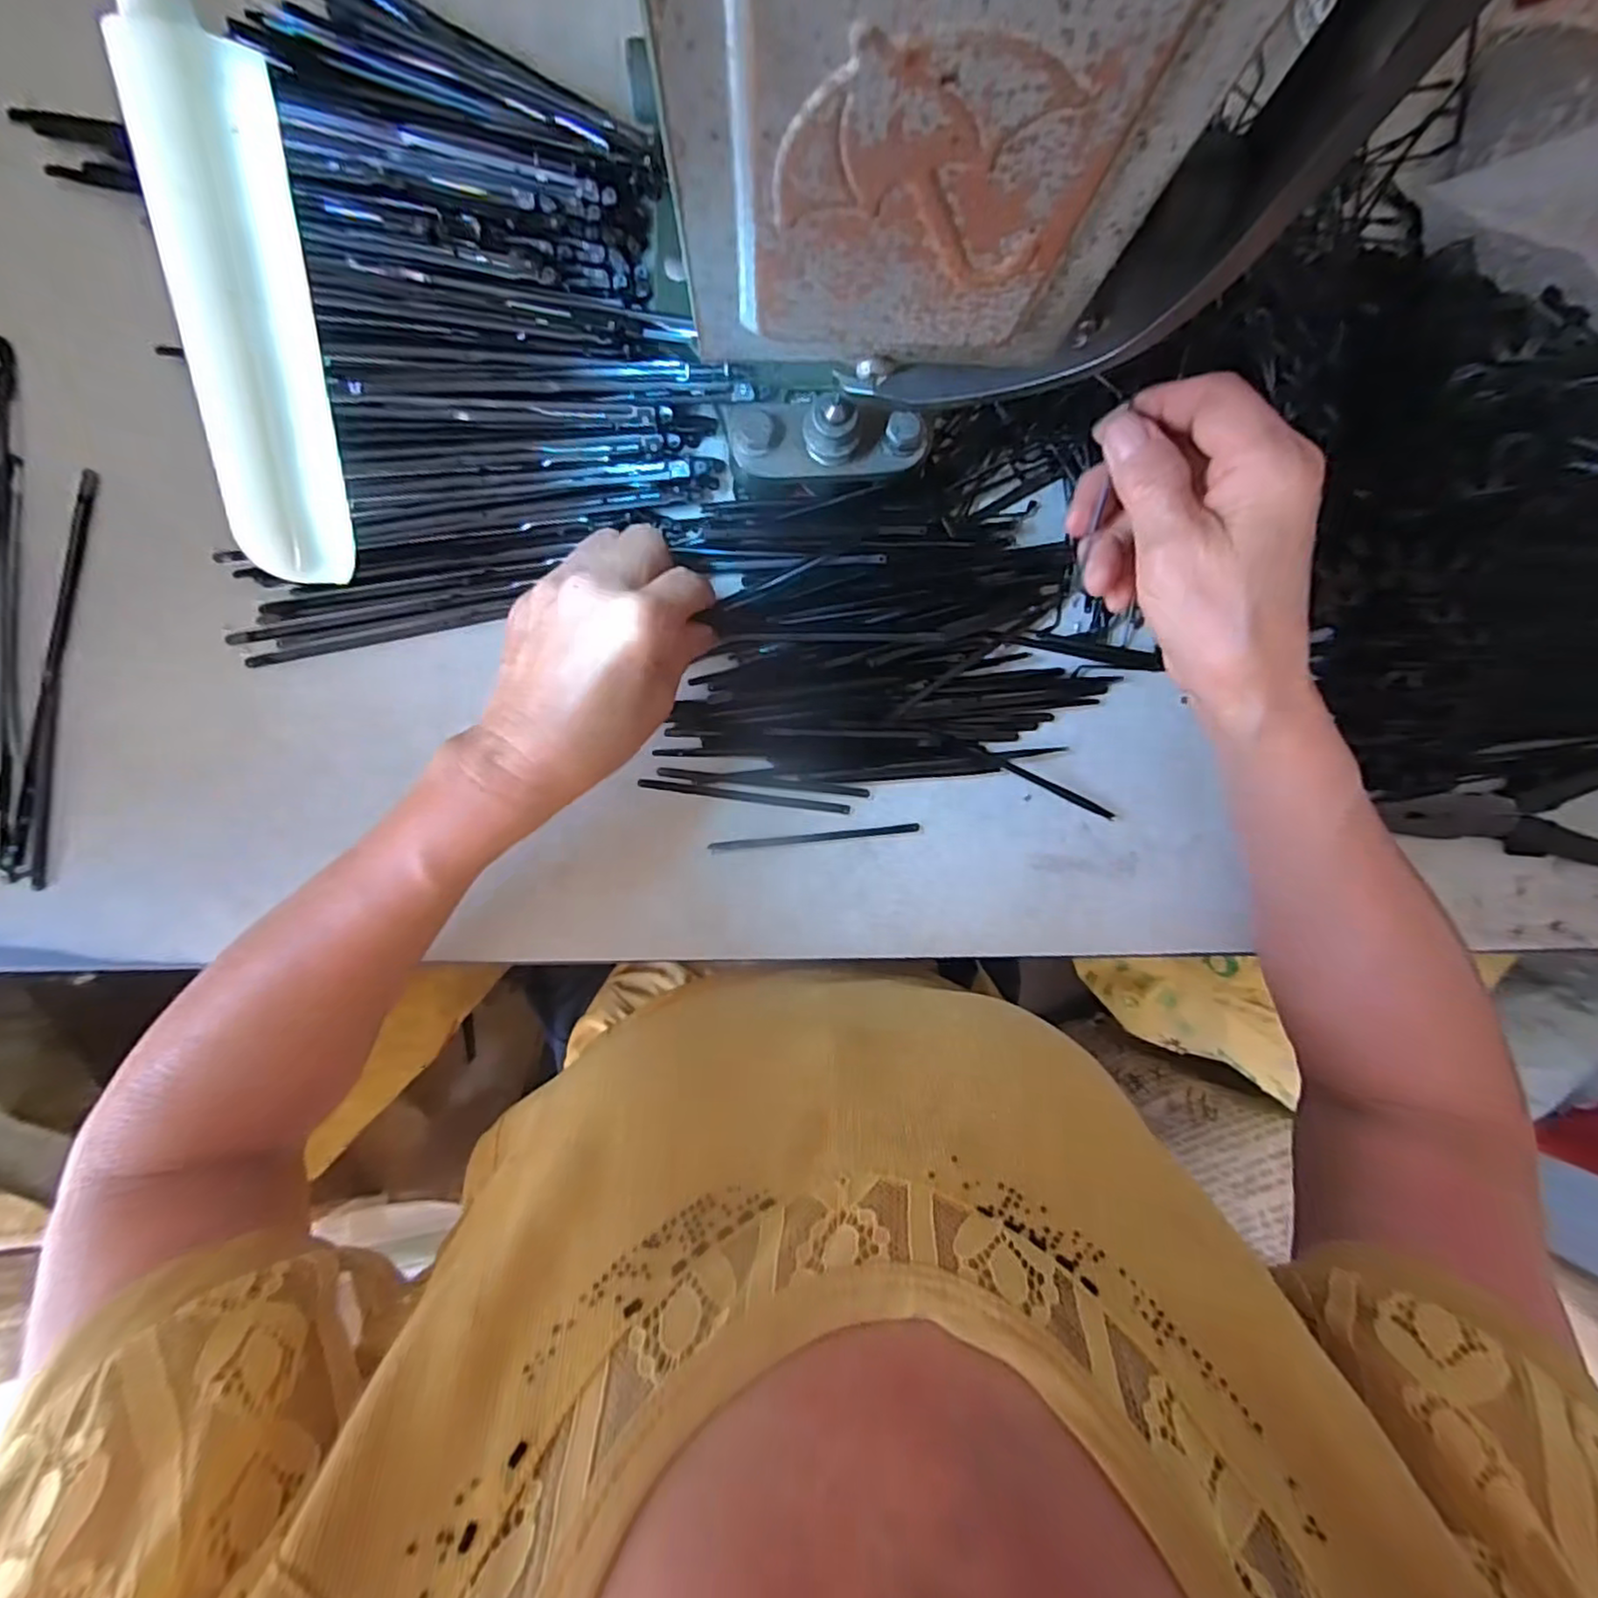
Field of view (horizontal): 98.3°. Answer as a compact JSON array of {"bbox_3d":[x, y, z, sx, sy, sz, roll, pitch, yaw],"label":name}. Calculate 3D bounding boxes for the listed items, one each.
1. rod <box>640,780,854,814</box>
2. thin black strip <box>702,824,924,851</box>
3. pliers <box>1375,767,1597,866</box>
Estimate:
[{"bbox_3d":[-0.025,-0.001,0.325,0.099,0.004,0.004,7,93,-3],"label":"rod"},{"bbox_3d":[0.007,0.018,0.330,0.098,0.004,0.005,-6,93,-2],"label":"thin black strip"},{"bbox_3d":[0.368,0.010,0.331,0.165,0.015,0.051,-2,93,-2],"label":"pliers"}]

